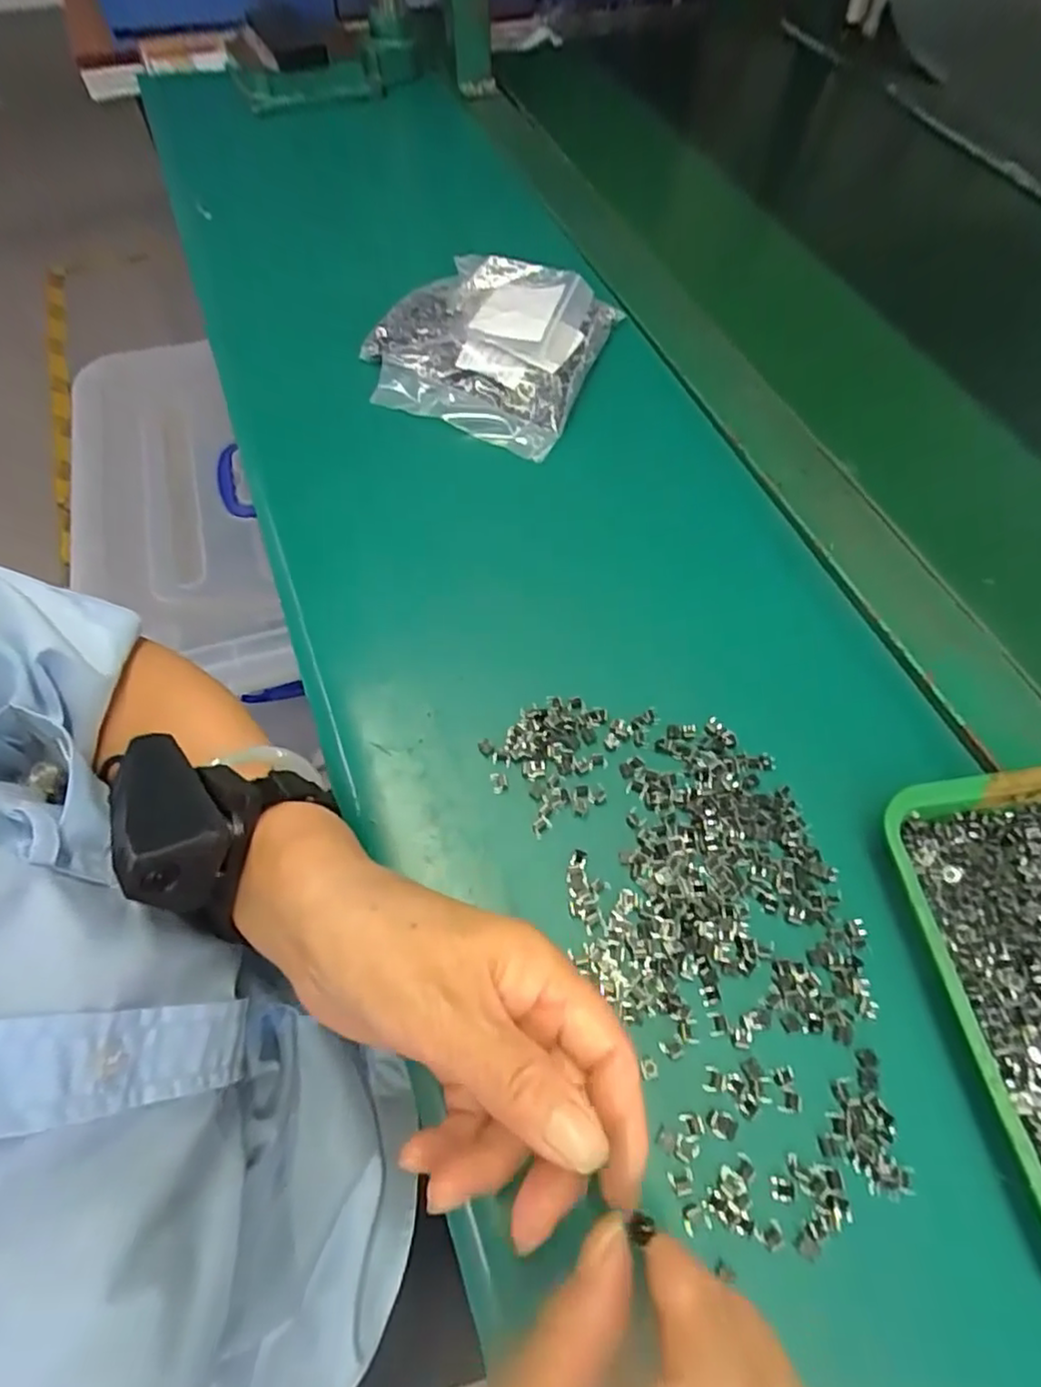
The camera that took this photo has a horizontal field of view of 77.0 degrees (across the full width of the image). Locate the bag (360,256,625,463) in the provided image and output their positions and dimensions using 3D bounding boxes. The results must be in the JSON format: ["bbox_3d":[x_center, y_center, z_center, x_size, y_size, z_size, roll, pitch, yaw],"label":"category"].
[{"bbox_3d":[-0.026,-0.248,0.454,0.154,0.046,0.153,17,61,8],"label":"bag"}]

